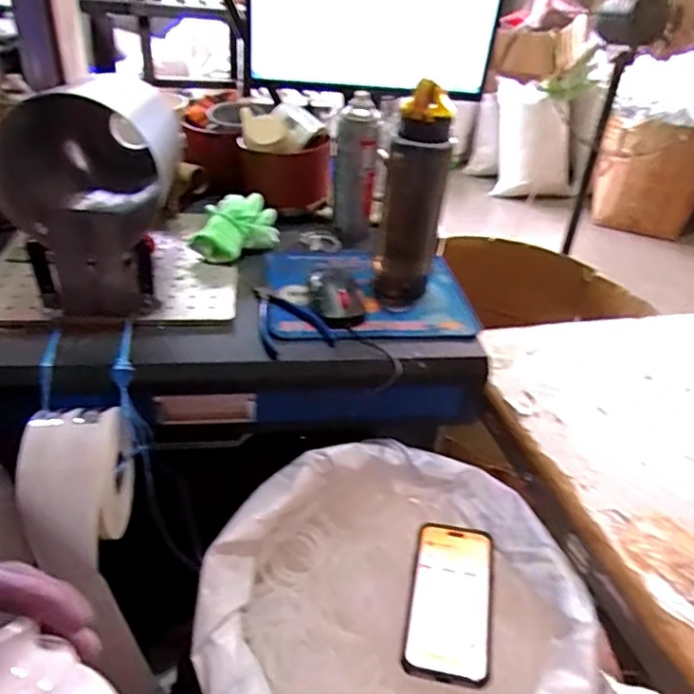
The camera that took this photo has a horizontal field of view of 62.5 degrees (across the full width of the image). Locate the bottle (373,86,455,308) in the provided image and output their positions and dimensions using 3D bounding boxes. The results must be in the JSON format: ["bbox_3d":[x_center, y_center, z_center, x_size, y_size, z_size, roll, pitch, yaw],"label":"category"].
[{"bbox_3d":[0.078,-0.171,0.686,0.072,0.262,0.070,6,34,3],"label":"bottle"}]

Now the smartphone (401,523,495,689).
[{"bbox_3d":[0.108,0.256,0.586,0.081,0.009,0.165,5,38,13],"label":"smartphone"}]

